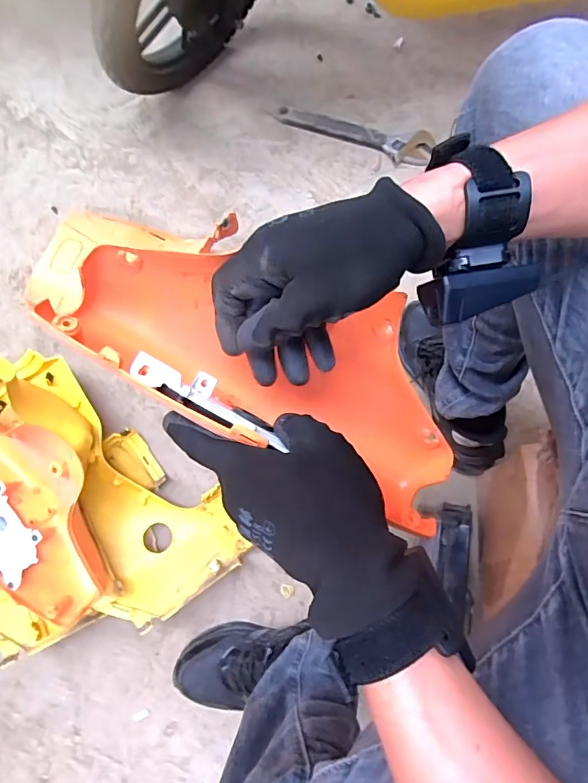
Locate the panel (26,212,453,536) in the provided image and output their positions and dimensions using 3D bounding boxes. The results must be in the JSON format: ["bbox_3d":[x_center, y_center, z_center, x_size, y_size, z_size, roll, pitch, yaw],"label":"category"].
[{"bbox_3d":[-0.006,-0.024,0.334,0.292,0.103,0.141,29,77,-15],"label":"panel"}]

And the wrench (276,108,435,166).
[{"bbox_3d":[0.106,-0.472,0.834,0.290,0.025,0.062,17,77,5],"label":"wrench"}]

